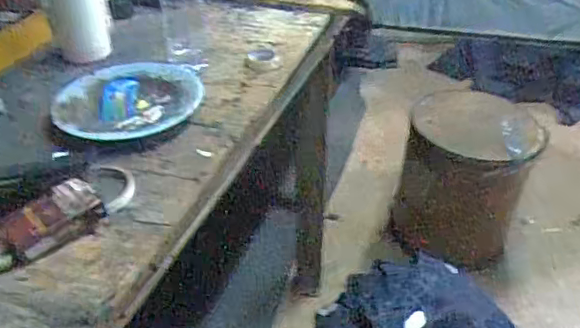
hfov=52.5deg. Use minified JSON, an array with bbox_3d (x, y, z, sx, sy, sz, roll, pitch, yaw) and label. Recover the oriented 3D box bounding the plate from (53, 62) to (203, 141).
[{"bbox_3d":[-0.226,-0.095,0.831,0.194,0.032,0.191,0,36,0],"label":"plate"}]

